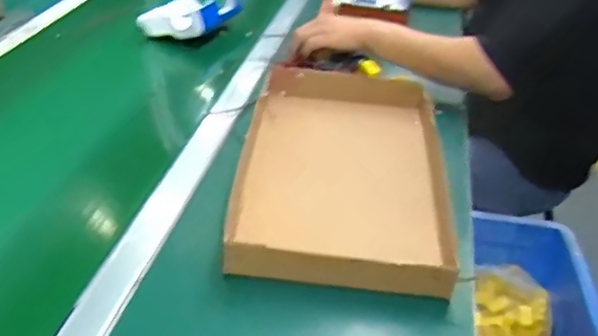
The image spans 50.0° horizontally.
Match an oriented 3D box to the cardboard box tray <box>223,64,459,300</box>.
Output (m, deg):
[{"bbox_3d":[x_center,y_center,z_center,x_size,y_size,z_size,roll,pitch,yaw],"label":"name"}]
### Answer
[{"bbox_3d":[0.057,-0.009,0.844,0.250,0.054,0.435,6,33,3],"label":"cardboard box tray"}]

